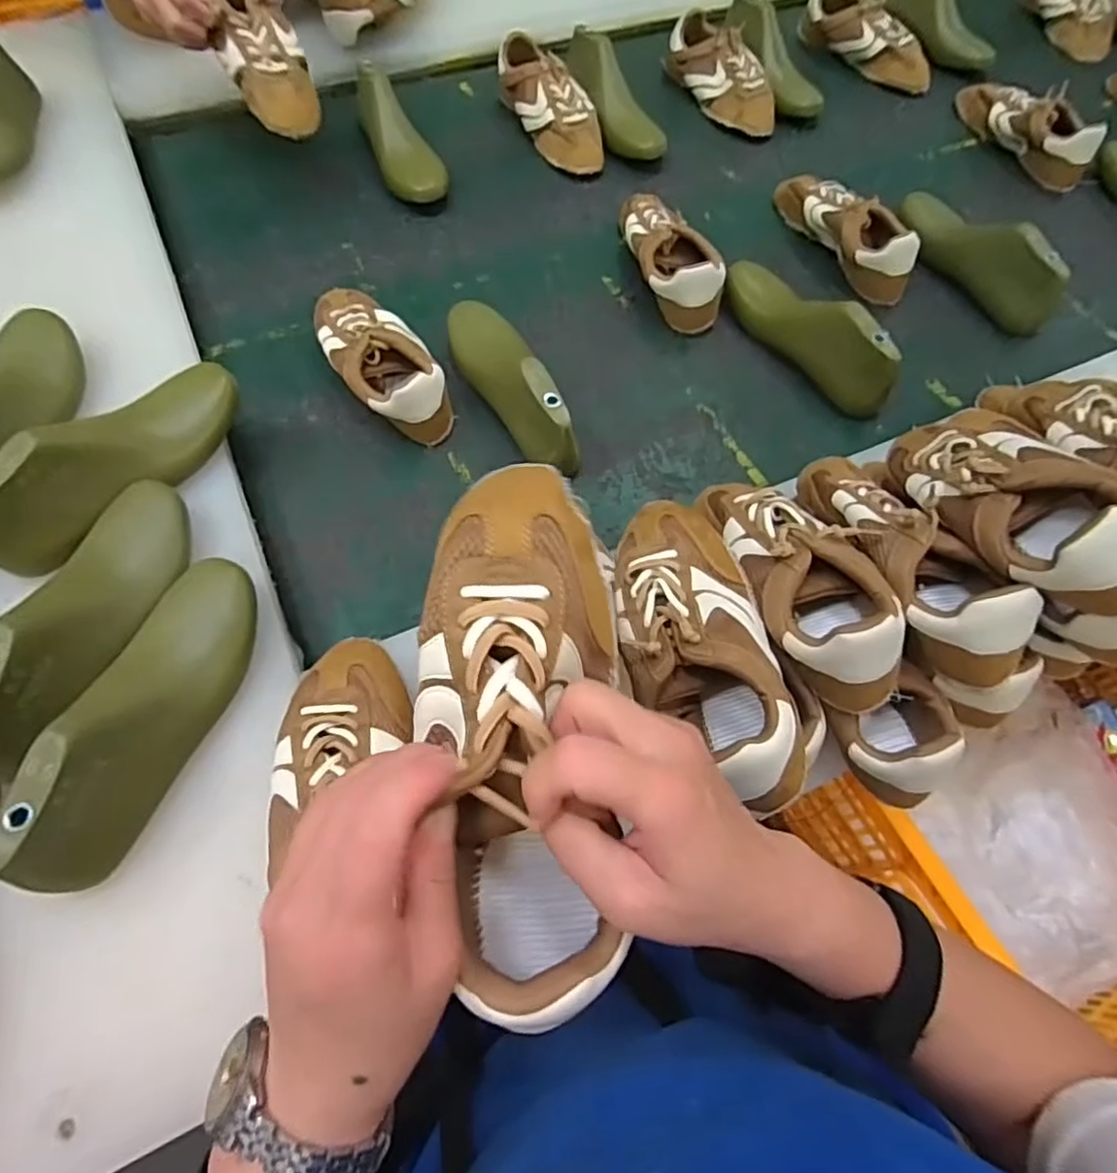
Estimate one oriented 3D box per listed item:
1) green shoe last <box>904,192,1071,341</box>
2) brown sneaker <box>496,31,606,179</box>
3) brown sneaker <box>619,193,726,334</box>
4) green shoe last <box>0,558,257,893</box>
[{"bbox_3d":[0.492,-0.405,0.774,0.080,0.079,0.237,-22,67,-12],"label":"green shoe last"},{"bbox_3d":[-0.004,-0.654,0.882,0.090,0.072,0.221,-22,67,-12],"label":"brown sneaker"},{"bbox_3d":[0.120,-0.398,0.763,0.082,0.071,0.218,-17,66,-10],"label":"brown sneaker"},{"bbox_3d":[-0.278,0.082,0.444,0.066,0.083,0.230,9,65,2],"label":"green shoe last"}]

